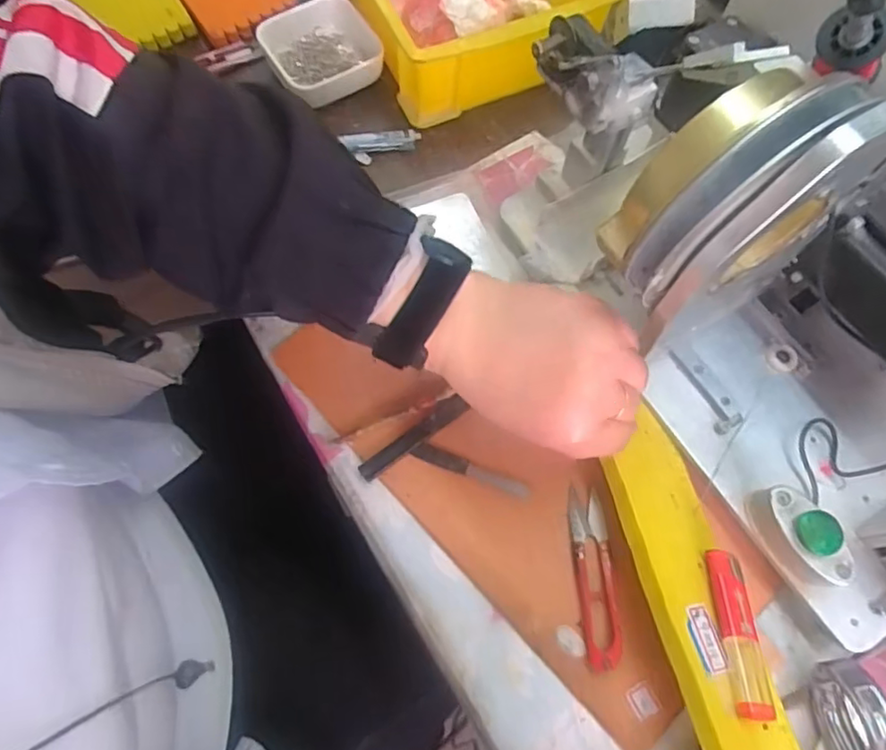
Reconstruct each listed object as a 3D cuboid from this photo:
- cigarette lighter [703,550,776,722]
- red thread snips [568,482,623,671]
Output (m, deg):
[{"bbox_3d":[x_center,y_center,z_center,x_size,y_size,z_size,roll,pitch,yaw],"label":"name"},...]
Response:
[{"bbox_3d":[0.160,0.138,0.325,0.023,0.012,0.085,4,52,1],"label":"cigarette lighter"},{"bbox_3d":[0.091,0.119,0.356,0.022,0.008,0.100,-3,69,-2],"label":"red thread snips"}]

